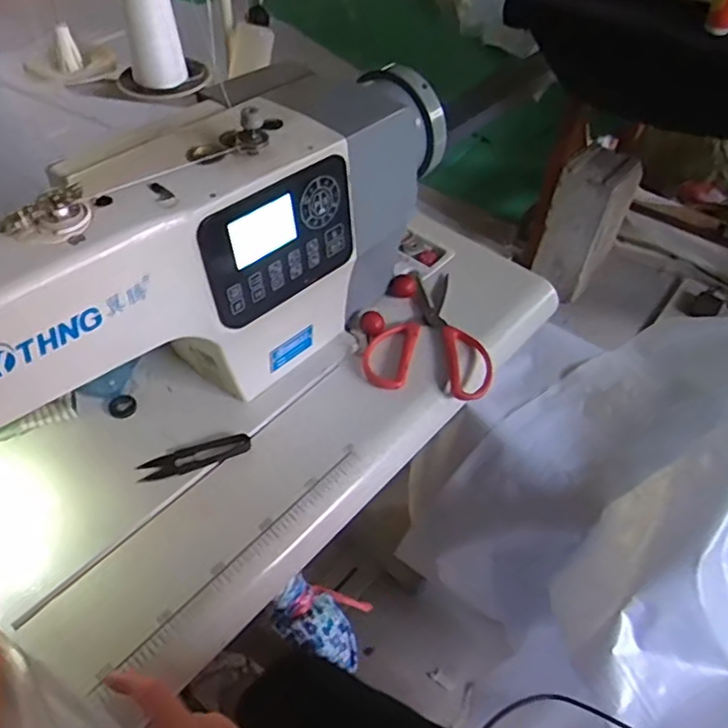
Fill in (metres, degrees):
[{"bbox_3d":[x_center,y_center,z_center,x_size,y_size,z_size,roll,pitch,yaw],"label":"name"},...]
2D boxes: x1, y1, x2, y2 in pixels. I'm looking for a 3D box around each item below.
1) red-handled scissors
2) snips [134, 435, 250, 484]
[{"bbox_3d":[0.072,-0.039,0.676,0.134,0.007,0.179,7,49,2],"label":"red-handled scissors"},{"bbox_3d":[-0.151,0.084,0.556,0.098,0.009,0.027,-16,52,-17],"label":"snips"}]

